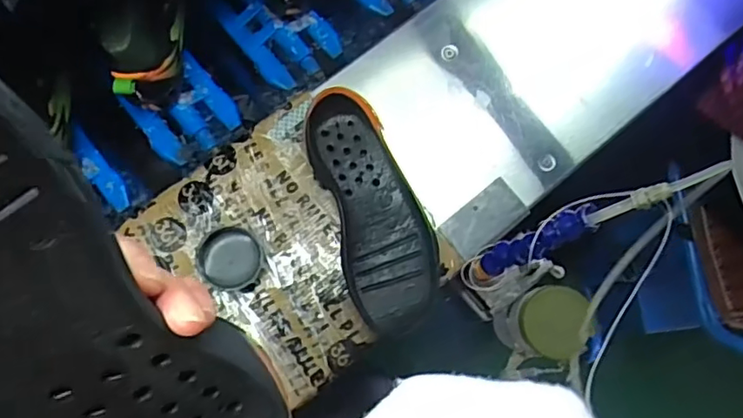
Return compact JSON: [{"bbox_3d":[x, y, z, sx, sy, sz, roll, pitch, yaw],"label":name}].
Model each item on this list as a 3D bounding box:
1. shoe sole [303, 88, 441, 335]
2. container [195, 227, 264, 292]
[{"bbox_3d":[0.002,-0.001,0.569,0.087,0.038,0.228,-18,80,-3],"label":"shoe sole"},{"bbox_3d":[-0.134,0.048,0.562,0.057,0.024,0.057,0,80,0],"label":"container"}]

